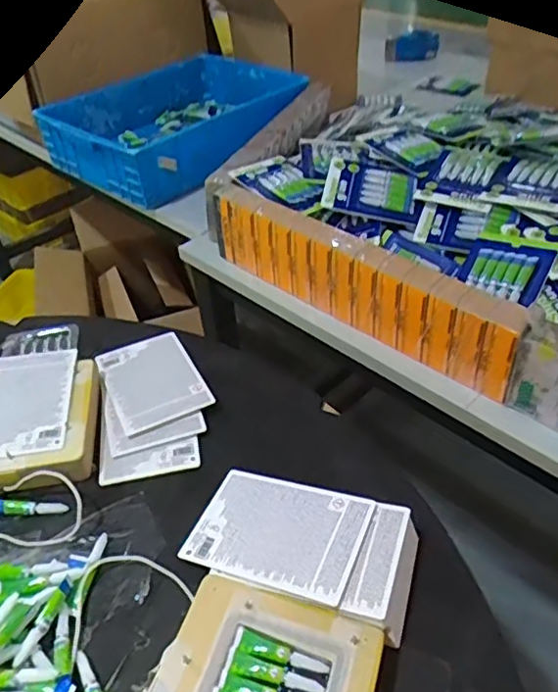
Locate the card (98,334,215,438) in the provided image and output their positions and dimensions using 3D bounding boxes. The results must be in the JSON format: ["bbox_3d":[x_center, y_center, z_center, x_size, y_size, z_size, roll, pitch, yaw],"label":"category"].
[{"bbox_3d":[-0.166,0.043,0.779,0.113,0.008,0.165,-22,43,-17],"label":"card"}]

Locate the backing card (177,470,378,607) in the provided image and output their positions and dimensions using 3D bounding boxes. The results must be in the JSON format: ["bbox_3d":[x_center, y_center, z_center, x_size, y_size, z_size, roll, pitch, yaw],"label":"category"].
[{"bbox_3d":[-0.002,0.182,0.588,0.171,0.005,0.113,7,42,27],"label":"backing card"}]

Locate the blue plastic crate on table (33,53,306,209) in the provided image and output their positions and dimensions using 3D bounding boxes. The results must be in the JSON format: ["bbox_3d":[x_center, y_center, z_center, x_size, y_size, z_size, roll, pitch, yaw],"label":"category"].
[{"bbox_3d":[-0.208,-0.492,1.319,0.430,0.124,0.495,30,52,33],"label":"blue plastic crate on table"}]

